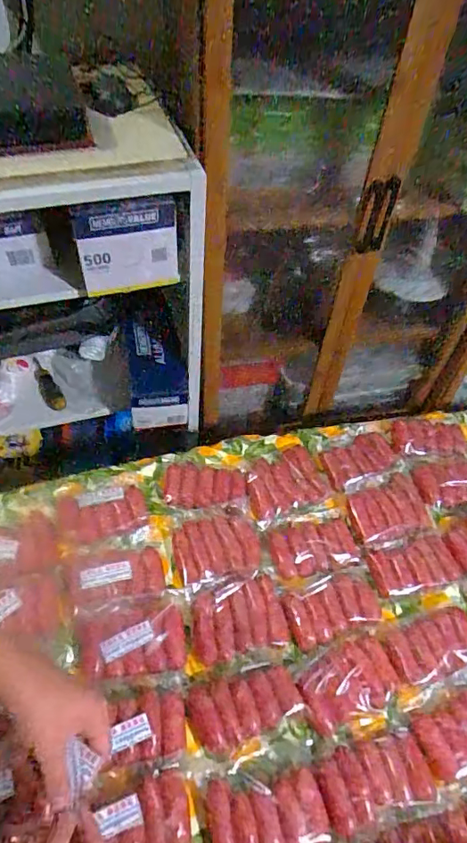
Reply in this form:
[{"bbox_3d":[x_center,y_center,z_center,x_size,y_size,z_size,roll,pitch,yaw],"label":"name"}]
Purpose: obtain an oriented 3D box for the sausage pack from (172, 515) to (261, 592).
[{"bbox_3d":[-0.024,0.196,0.759,0.126,0.020,0.107,-9,55,-12],"label":"sausage pack"}]

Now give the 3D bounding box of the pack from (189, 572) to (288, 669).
[{"bbox_3d":[0.007,0.274,0.699,0.123,0.021,0.094,-10,55,-12],"label":"pack"}]

